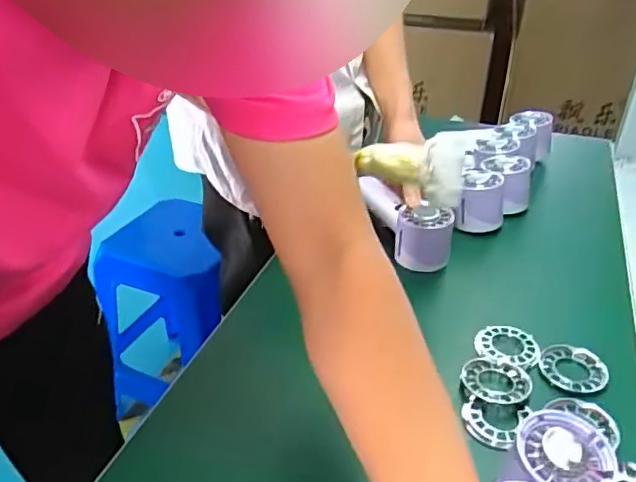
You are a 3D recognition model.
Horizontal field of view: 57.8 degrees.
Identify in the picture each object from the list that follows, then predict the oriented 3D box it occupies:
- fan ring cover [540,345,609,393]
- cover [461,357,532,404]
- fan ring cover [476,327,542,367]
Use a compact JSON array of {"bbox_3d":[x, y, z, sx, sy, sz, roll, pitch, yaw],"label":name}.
[{"bbox_3d":[0.242,0.121,0.544,0.060,0.010,0.056,6,32,8],"label":"fan ring cover"},{"bbox_3d":[0.163,0.127,0.526,0.059,0.013,0.050,14,35,20],"label":"cover"},{"bbox_3d":[0.186,0.105,0.567,0.061,0.013,0.054,9,33,13],"label":"fan ring cover"}]

